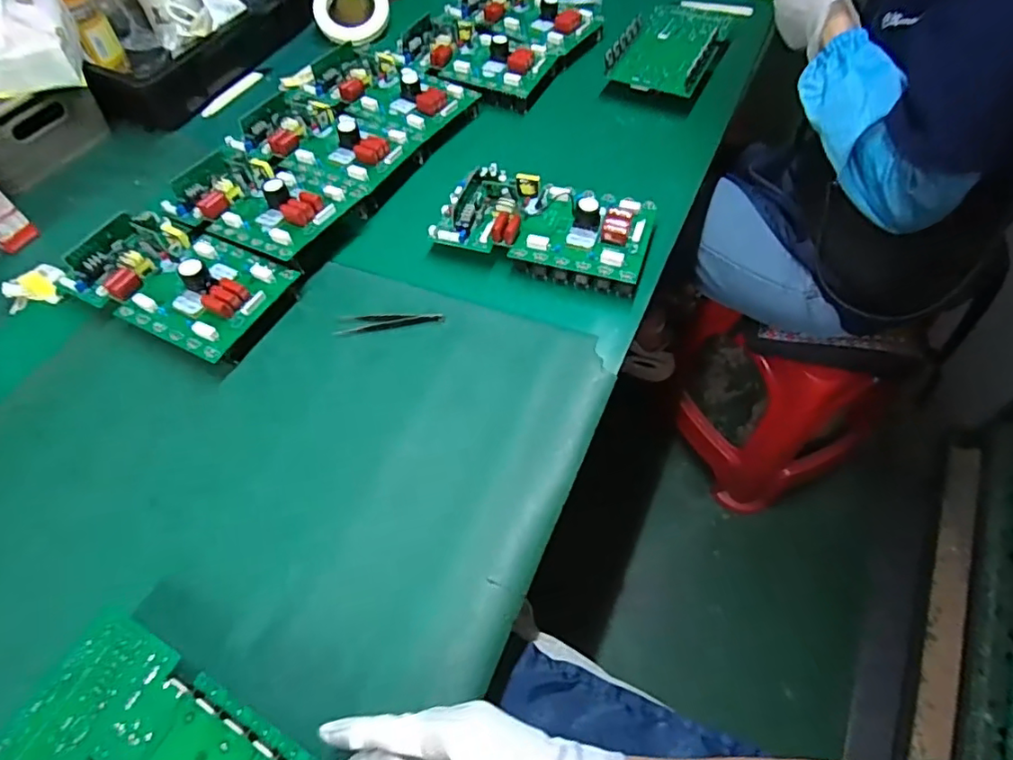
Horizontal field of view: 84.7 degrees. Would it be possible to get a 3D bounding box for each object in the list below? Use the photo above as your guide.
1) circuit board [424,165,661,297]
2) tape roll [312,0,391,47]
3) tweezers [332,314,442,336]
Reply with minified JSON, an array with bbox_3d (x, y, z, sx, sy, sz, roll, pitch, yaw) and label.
[{"bbox_3d":[0.040,-0.171,0.604,0.227,0.050,0.117,15,58,11],"label":"circuit board"},{"bbox_3d":[-0.245,-0.583,0.879,0.120,0.023,0.120,33,96,0],"label":"tape roll"},{"bbox_3d":[-0.118,-0.062,0.567,0.106,0.005,0.022,-7,57,-3],"label":"tweezers"}]

